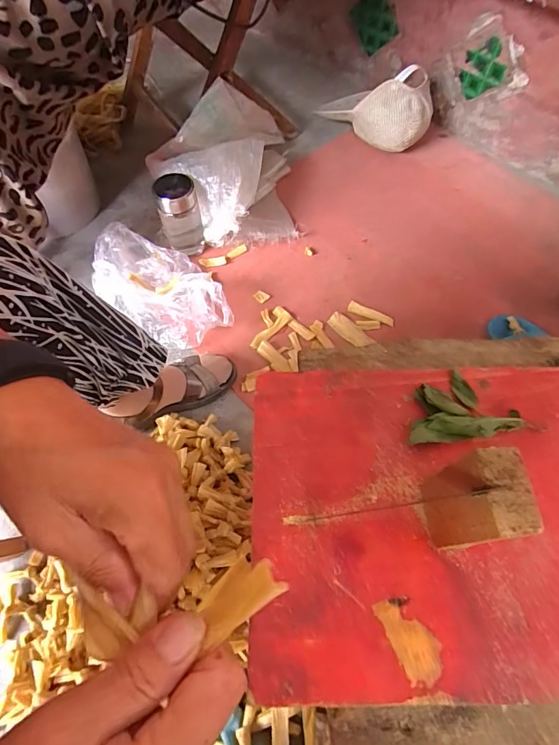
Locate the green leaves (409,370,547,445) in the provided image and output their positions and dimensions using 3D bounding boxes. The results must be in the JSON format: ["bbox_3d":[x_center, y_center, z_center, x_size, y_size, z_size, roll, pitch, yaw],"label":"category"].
[{"bbox_3d":[0.107,0.021,0.243,0.073,0.013,0.042,-13,65,-6],"label":"green leaves"}]

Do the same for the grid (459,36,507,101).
[{"bbox_3d":[0.452,-0.671,0.915,0.092,0.115,0.010,37,70,16],"label":"grid"}]

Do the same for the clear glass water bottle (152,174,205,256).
[{"bbox_3d":[-0.191,-0.301,0.804,0.074,0.155,0.074,-15,65,-7],"label":"clear glass water bottle"}]

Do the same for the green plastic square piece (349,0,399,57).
[{"bbox_3d":[0.232,-0.855,1.002,0.111,0.109,0.017,47,66,-25],"label":"green plastic square piece"}]

